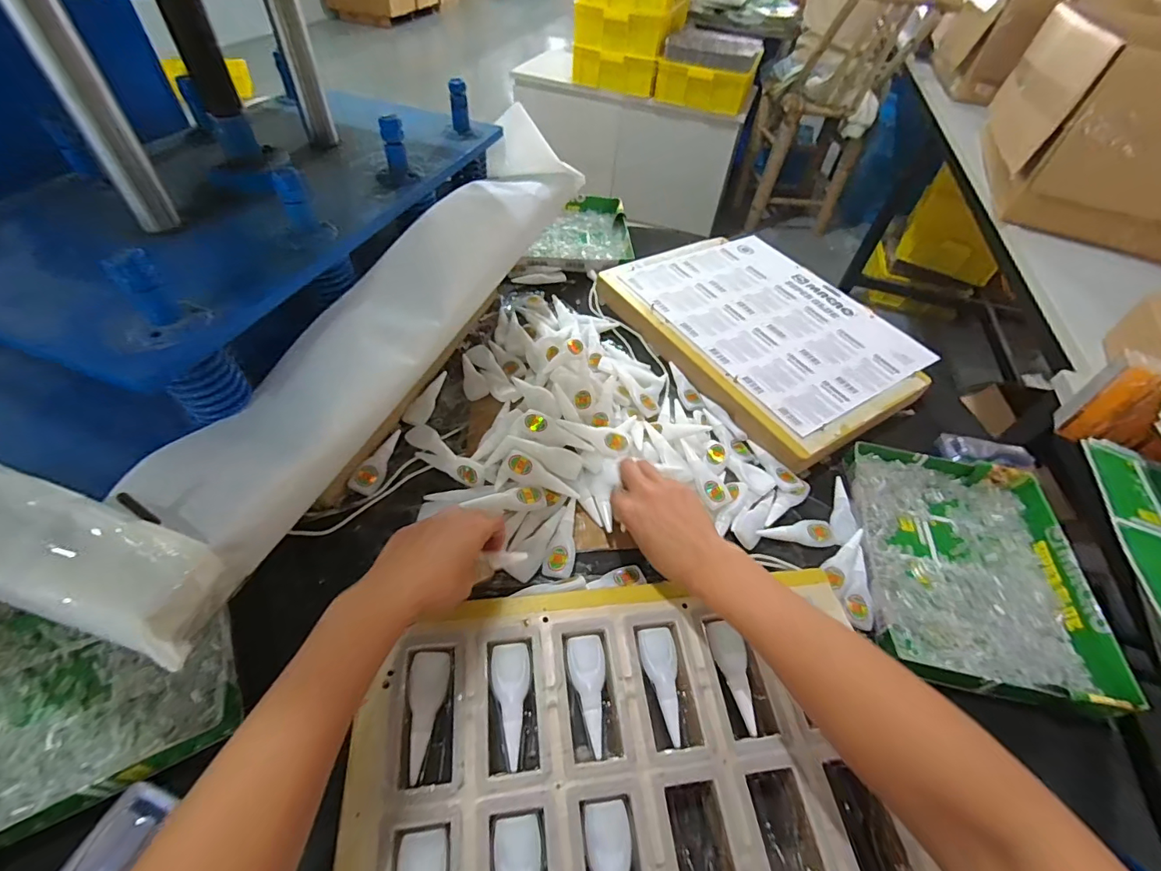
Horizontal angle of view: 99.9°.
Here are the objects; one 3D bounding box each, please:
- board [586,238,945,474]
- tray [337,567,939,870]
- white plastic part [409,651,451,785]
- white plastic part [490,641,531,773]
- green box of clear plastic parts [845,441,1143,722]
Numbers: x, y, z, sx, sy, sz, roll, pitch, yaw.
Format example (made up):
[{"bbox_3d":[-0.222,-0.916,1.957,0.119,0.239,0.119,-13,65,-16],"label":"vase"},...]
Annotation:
[{"bbox_3d":[0.279,-0.164,0.726,0.335,0.031,0.418,-23,56,-23],"label":"board"},{"bbox_3d":[0.039,0.252,0.362,0.392,0.027,0.272,-3,50,-8],"label":"tray"},{"bbox_3d":[-0.118,0.209,0.370,0.030,0.005,0.084,0,50,-6],"label":"white plastic part"},{"bbox_3d":[-0.053,0.208,0.381,0.030,0.009,0.085,-3,50,-9],"label":"white plastic part"},{"bbox_3d":[0.405,0.132,0.513,0.211,0.039,0.260,12,50,4],"label":"green box of clear plastic parts"}]

